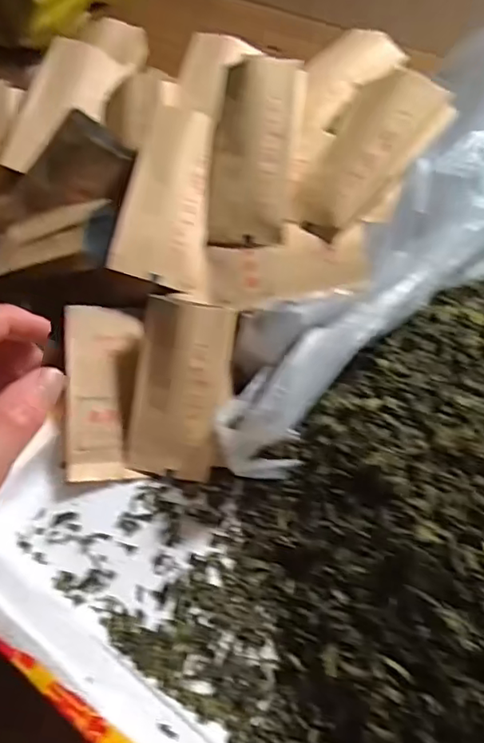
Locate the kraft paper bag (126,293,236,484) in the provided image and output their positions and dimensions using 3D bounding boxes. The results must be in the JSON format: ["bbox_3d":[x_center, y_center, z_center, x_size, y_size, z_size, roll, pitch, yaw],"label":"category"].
[{"bbox_3d":[-0.037,0.012,0.350,0.054,0.025,0.110,12,101,9],"label":"kraft paper bag"}]

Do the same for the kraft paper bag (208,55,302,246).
[{"bbox_3d":[0.007,-0.135,0.351,0.049,0.015,0.111,7,95,6],"label":"kraft paper bag"}]

